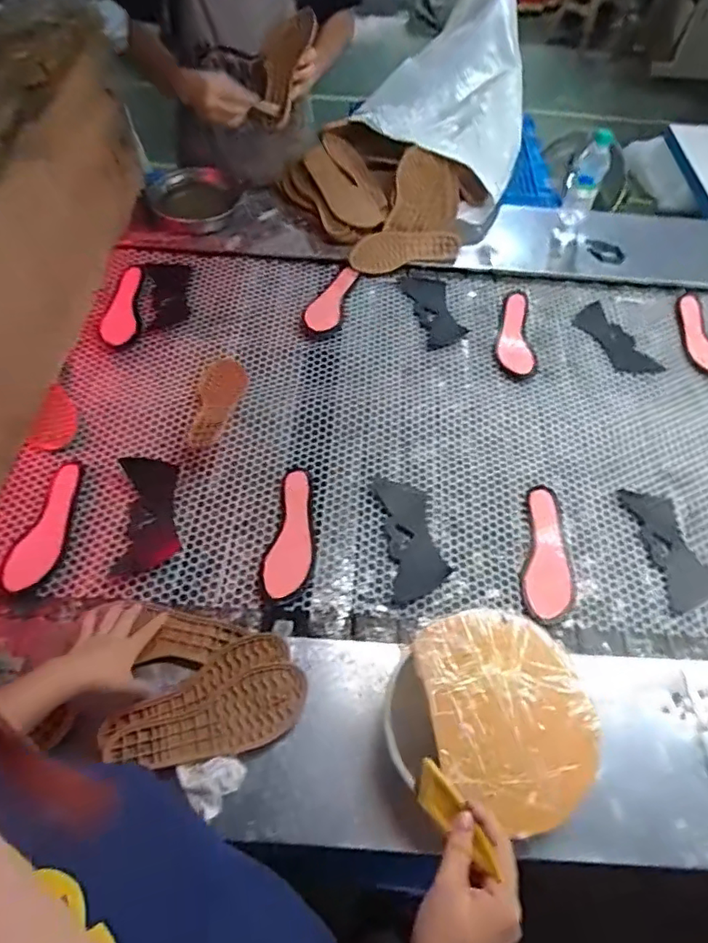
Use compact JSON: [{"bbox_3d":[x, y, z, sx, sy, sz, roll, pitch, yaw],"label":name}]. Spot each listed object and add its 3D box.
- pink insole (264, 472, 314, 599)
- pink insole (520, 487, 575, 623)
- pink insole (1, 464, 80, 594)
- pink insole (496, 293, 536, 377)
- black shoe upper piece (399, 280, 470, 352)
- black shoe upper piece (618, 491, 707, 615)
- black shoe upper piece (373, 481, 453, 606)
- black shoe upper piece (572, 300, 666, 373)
[{"bbox_3d":[-0.094,0.092,0.878,0.066,0.013,0.221,7,56,2],"label":"pink insole"},{"bbox_3d":[0.310,0.124,0.878,0.075,0.019,0.232,13,57,6],"label":"pink insole"},{"bbox_3d":[-0.486,0.089,0.887,0.060,0.013,0.211,24,58,-15],"label":"pink insole"},{"bbox_3d":[0.340,-0.295,1.131,0.082,0.042,0.231,13,57,6],"label":"pink insole"},{"bbox_3d":[0.170,-0.342,1.170,0.089,0.012,0.191,-12,58,-11],"label":"black shoe upper piece"},{"bbox_3d":[0.513,0.120,0.897,0.087,0.008,0.210,-5,57,-6],"label":"black shoe upper piece"},{"bbox_3d":[0.091,0.104,0.884,0.085,0.005,0.209,-5,55,-6],"label":"black shoe upper piece"},{"bbox_3d":[0.539,-0.273,1.156,0.093,0.006,0.204,-21,63,-16],"label":"black shoe upper piece"}]

